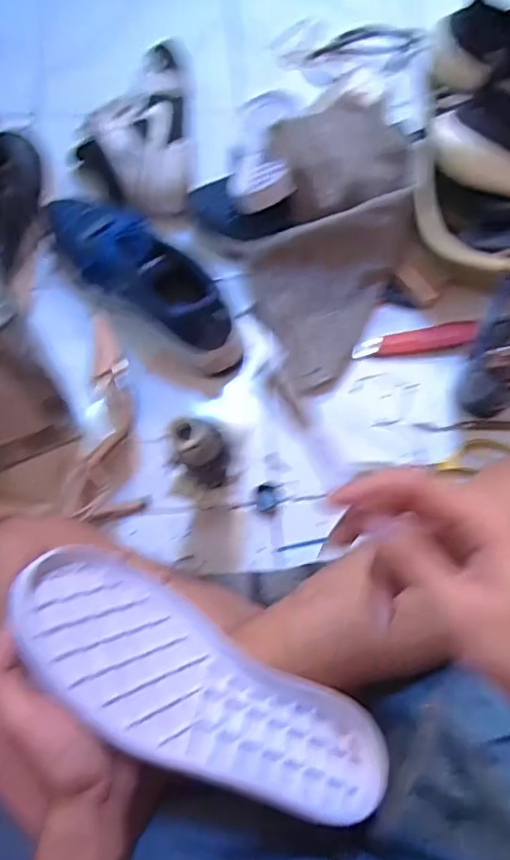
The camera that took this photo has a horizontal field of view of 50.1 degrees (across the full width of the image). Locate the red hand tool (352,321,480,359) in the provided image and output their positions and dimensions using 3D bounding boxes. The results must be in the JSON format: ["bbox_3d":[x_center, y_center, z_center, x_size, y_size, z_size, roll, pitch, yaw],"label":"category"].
[{"bbox_3d":[0.196,-0.111,0.668,0.154,0.014,0.032,-7,70,-4],"label":"red hand tool"}]

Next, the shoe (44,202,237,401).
[{"bbox_3d":[-0.143,-0.181,0.636,0.113,0.090,0.312,-41,76,-15],"label":"shoe"}]

